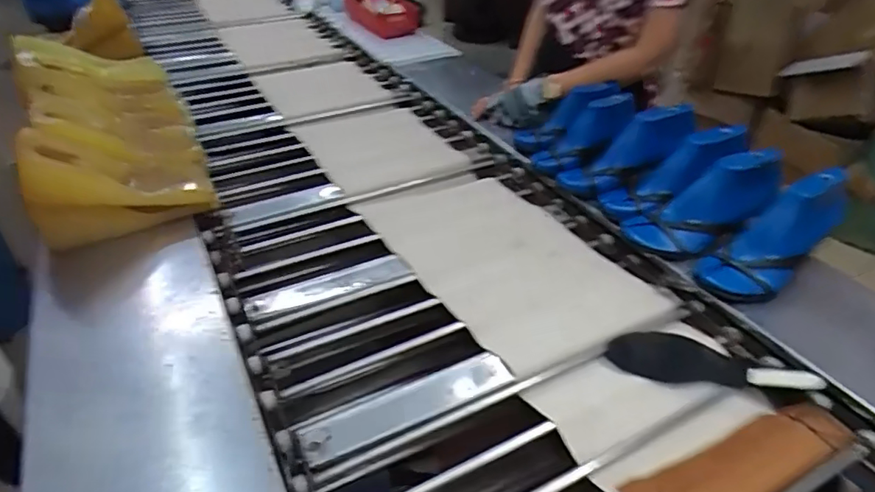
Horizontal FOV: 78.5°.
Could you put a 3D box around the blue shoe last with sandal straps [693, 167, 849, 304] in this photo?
[{"bbox_3d":[0.503,-0.014,0.792,0.227,0.163,0.096,-14,39,-23],"label":"blue shoe last with sandal straps"}]

